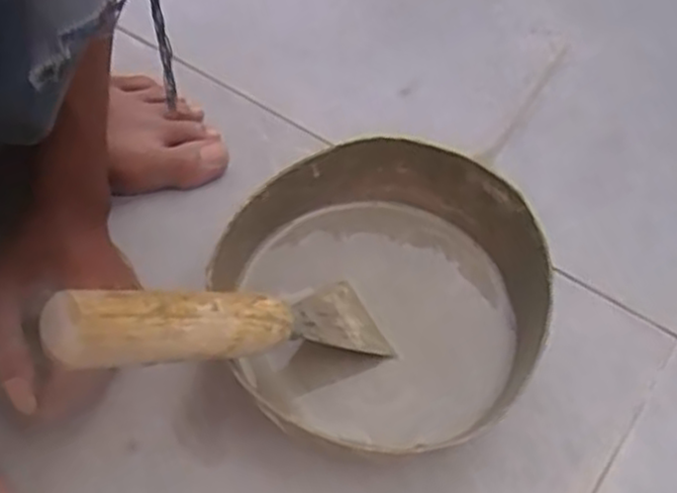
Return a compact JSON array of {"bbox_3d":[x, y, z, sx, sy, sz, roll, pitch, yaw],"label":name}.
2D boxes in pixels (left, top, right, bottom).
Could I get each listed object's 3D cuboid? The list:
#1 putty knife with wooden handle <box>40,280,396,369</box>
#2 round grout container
[{"bbox_3d":[-0.046,0.037,0.372,0.188,0.025,0.046,5,40,-49],"label":"putty knife with wooden handle"},{"bbox_3d":[0.023,0.025,0.440,0.176,0.072,0.166,1,53,-1],"label":"round grout container"}]

